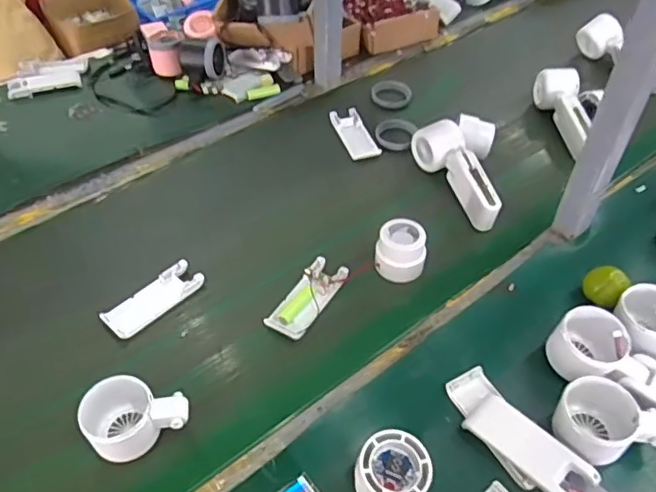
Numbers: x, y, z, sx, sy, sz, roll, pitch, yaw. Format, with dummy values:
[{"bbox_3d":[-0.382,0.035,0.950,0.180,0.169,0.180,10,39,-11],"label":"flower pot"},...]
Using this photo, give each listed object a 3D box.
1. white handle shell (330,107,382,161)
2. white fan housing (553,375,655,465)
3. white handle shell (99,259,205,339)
[{"bbox_3d":[0.037,-0.161,0.815,0.043,0.010,0.105,-15,47,-14],"label":"white handle shell"},{"bbox_3d":[0.229,0.147,0.465,0.080,0.039,0.071,32,54,28],"label":"white fan housing"},{"bbox_3d":[-0.183,0.056,0.602,0.042,0.010,0.105,35,55,29],"label":"white handle shell"}]

